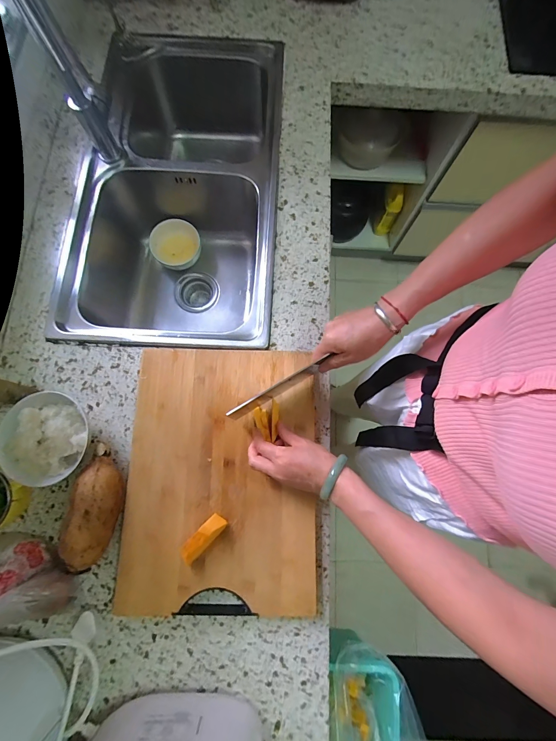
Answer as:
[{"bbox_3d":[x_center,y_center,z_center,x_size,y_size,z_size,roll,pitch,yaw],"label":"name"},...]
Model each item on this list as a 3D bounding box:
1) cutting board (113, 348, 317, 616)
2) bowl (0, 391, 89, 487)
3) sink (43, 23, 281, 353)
[{"bbox_3d":[-0.085,0.156,0.485,0.285,0.025,0.394,0,78,-1],"label":"cutting board"},{"bbox_3d":[-0.349,0.104,0.477,0.111,0.072,0.133,12,77,2],"label":"bowl"},{"bbox_3d":[-0.207,-0.375,0.744,0.401,0.250,0.728,2,77,-1],"label":"sink"}]

